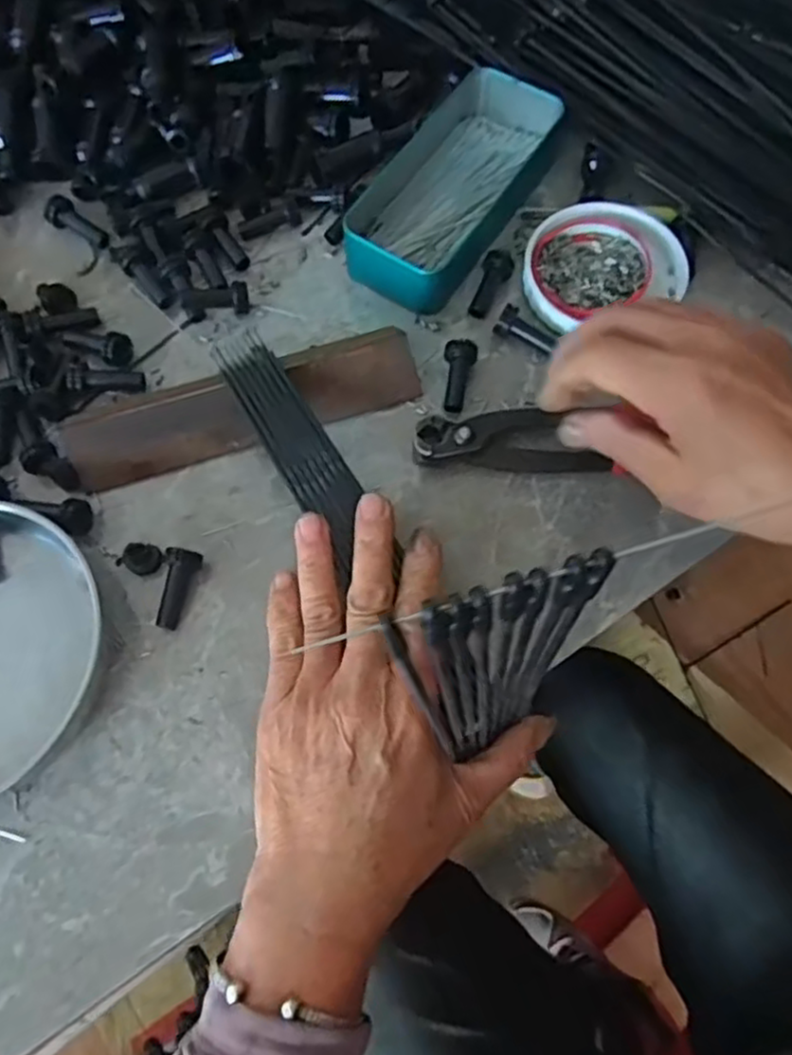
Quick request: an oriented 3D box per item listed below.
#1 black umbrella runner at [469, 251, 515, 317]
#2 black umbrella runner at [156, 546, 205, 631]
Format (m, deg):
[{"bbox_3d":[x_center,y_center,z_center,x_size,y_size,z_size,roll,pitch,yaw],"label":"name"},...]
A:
[{"bbox_3d":[0.053,-0.137,0.395,0.016,0.013,0.038,23,71,9],"label":"black umbrella runner"},{"bbox_3d":[-0.105,0.029,0.336,0.012,0.015,0.039,15,87,6],"label":"black umbrella runner"}]

